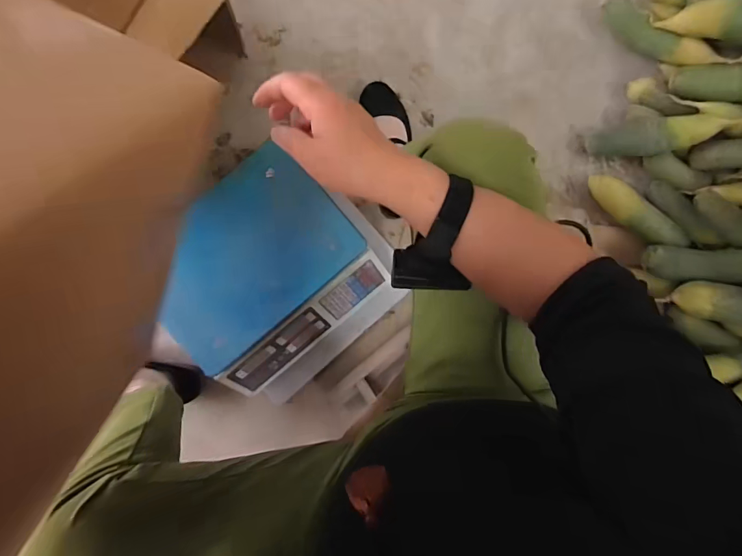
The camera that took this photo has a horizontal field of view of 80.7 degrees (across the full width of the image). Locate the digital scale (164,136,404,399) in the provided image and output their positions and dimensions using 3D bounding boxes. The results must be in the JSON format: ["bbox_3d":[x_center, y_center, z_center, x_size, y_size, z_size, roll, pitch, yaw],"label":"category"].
[{"bbox_3d":[-0.155,0.008,0.750,0.350,0.143,0.343,-43,95,0],"label":"digital scale"}]

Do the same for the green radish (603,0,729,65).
[{"bbox_3d":[0.521,-0.446,0.785,0.048,0.062,0.233,-45,71,2],"label":"green radish"}]

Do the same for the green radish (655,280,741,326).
[{"bbox_3d":[0.628,0.050,0.742,0.210,0.053,0.065,19,95,33],"label":"green radish"}]

